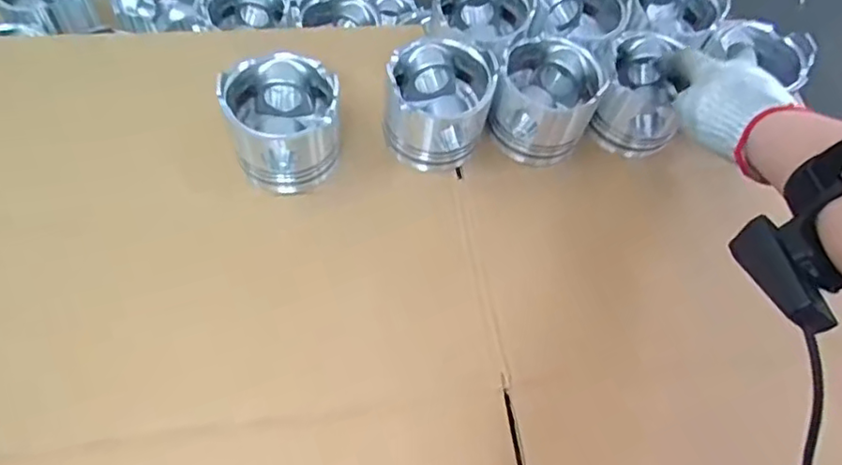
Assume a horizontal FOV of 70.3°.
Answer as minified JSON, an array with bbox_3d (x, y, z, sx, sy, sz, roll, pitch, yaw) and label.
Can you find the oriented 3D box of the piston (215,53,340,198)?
[{"bbox_3d":[-0.117,-0.085,0.520,0.093,0.117,0.077,2,58,-6],"label":"piston"}]

